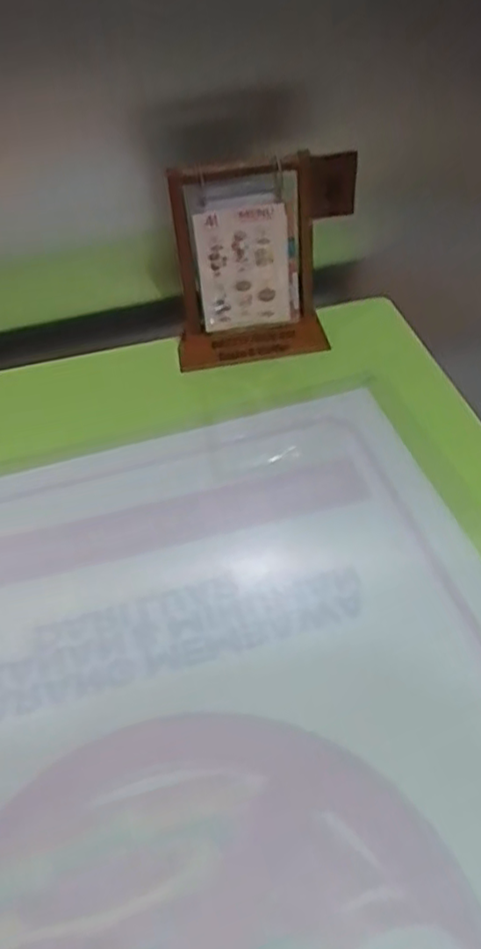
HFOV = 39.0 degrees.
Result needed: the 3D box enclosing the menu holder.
[{"bbox_3d":[0.020,-0.239,0.773,0.210,0.213,0.059,0,45,7],"label":"menu holder"}]

